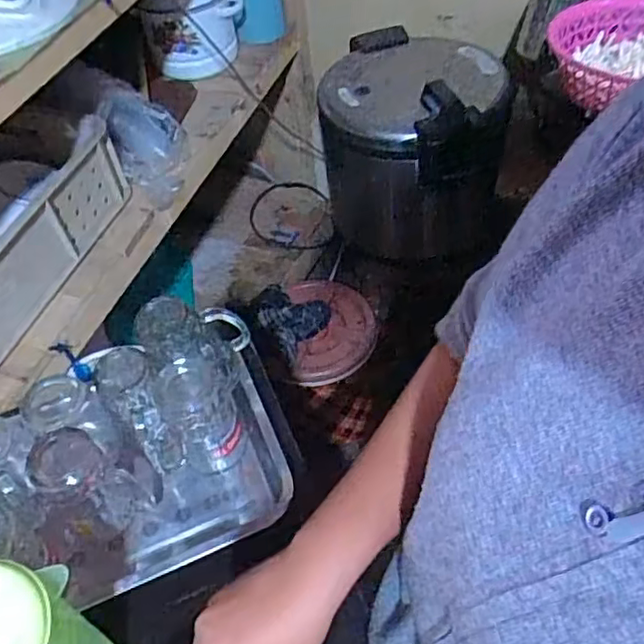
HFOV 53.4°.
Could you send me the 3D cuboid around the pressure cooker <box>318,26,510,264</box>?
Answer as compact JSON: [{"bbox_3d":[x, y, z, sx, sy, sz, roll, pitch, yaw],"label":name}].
[{"bbox_3d":[0.190,-0.393,1.459,0.353,0.401,0.386,-5,51,0],"label":"pressure cooker"}]

